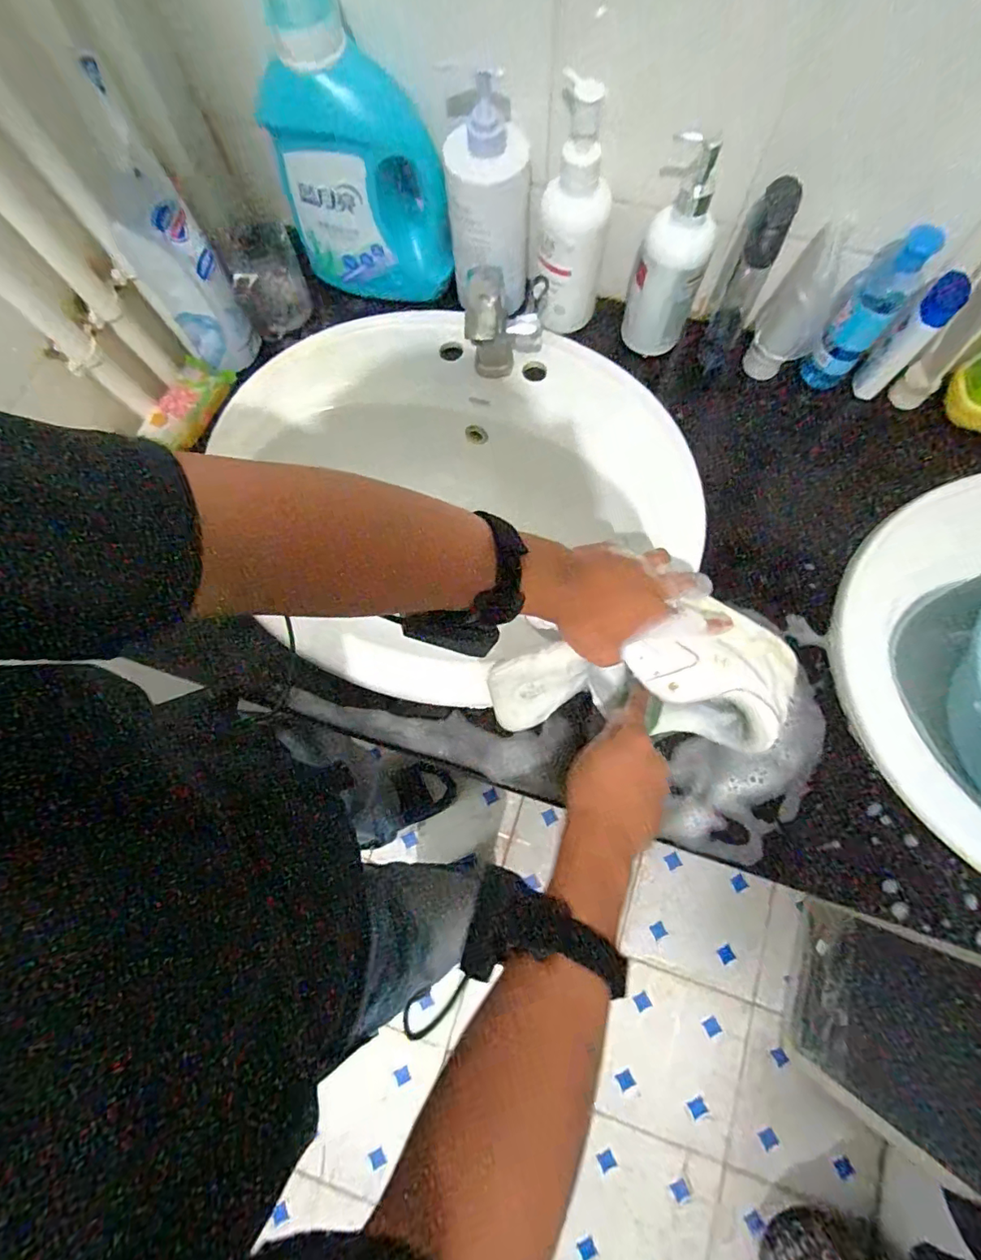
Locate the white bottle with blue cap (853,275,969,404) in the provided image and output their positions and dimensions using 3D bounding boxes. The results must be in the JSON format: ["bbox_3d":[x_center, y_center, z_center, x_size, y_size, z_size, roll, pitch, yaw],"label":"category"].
[{"bbox_3d":[0.420,-0.295,0.539,0.037,0.130,0.039,-1,75,2],"label":"white bottle with blue cap"}]

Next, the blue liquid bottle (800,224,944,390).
[{"bbox_3d":[0.374,-0.315,0.529,0.052,0.166,0.047,39,80,11],"label":"blue liquid bottle"}]

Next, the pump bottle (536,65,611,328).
[{"bbox_3d":[0.082,-0.403,0.523,0.071,0.205,0.063,3,76,3],"label":"pump bottle"}]

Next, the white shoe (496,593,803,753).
[{"bbox_3d":[0.132,0.047,0.456,0.253,0.095,0.107,-4,75,5],"label":"white shoe"}]

